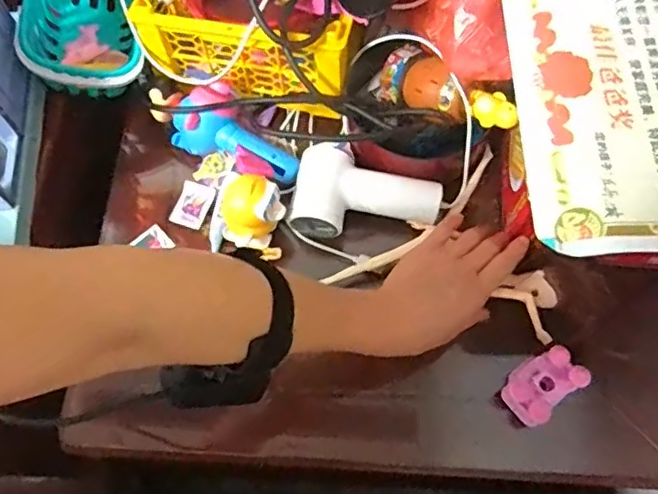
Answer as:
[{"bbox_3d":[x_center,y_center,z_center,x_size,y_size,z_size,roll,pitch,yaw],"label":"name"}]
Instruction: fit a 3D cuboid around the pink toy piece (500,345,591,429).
[{"bbox_3d":[0.195,0.125,0.523,0.070,0.023,0.047,-37,71,-12],"label":"pink toy piece"}]

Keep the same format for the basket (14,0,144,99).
[{"bbox_3d":[-0.263,-0.247,0.637,0.114,0.105,0.176,-6,68,-1],"label":"basket"}]

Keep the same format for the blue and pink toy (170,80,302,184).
[{"bbox_3d":[-0.096,-0.115,0.615,0.141,0.049,0.073,33,73,14],"label":"blue and pink toy"}]

